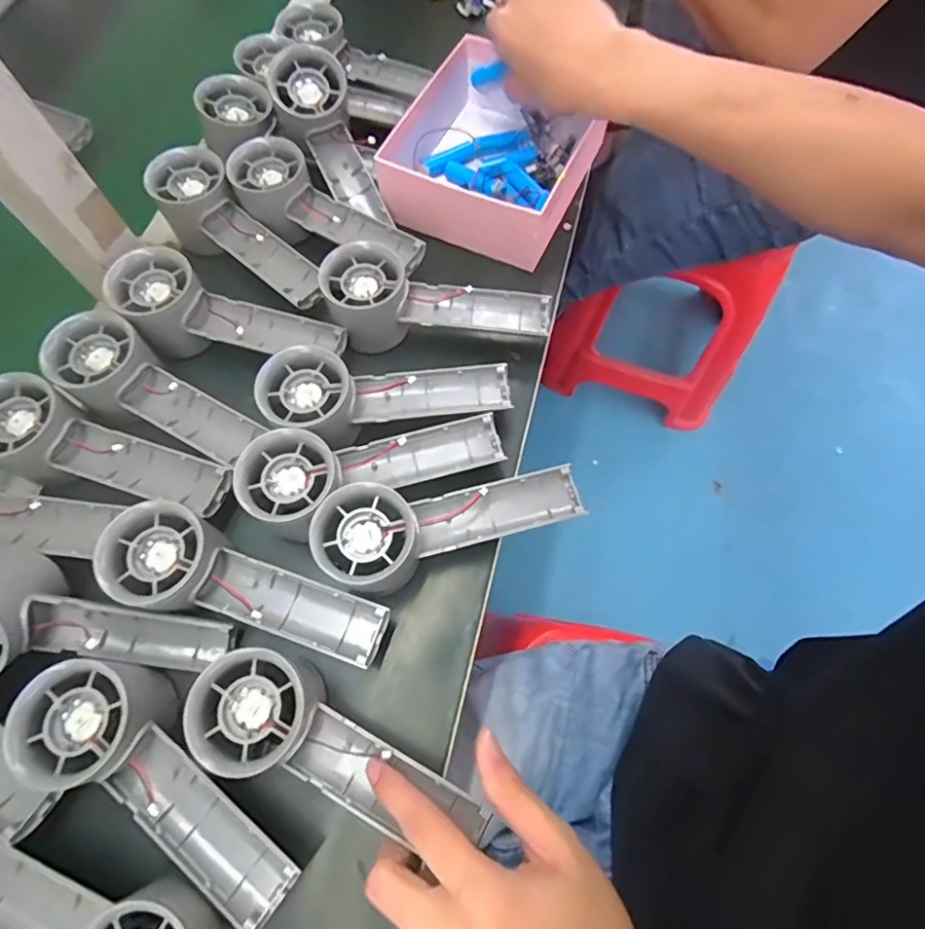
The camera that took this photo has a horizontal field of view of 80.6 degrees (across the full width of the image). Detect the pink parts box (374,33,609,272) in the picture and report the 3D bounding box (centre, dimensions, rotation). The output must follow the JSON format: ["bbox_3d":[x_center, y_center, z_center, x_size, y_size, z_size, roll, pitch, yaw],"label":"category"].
[{"bbox_3d":[0.025,-0.251,0.450,0.150,0.058,0.149,25,70,10],"label":"pink parts box"}]

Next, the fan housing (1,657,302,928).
[{"bbox_3d":[-0.148,0.161,0.272,0.153,0.045,0.053,35,71,13],"label":"fan housing"}]

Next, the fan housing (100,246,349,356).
[{"bbox_3d":[-0.165,-0.103,0.394,0.160,0.049,0.056,14,68,-8],"label":"fan housing"}]

